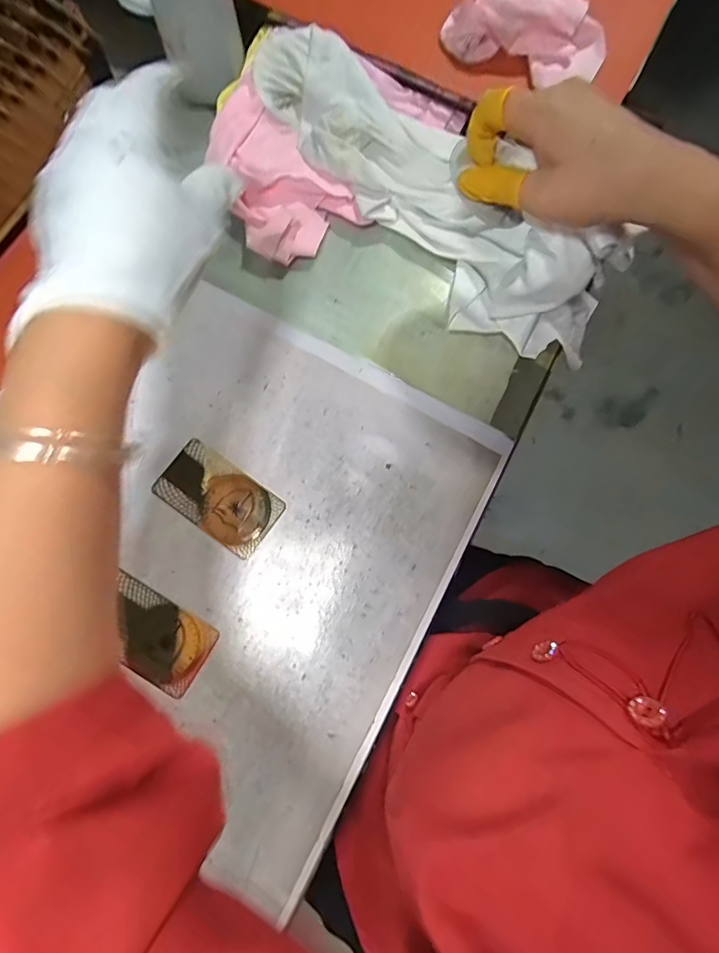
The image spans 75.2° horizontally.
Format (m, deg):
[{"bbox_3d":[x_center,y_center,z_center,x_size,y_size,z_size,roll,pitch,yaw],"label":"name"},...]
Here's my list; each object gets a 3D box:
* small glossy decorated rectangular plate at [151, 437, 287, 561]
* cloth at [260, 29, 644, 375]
[{"bbox_3d":[-0.100,0.014,0.332,0.086,0.004,0.049,36,79,6],"label":"small glossy decorated rectangular plate"},{"bbox_3d":[0.054,-0.230,0.354,0.097,0.092,0.330,-41,80,-10],"label":"cloth"}]

